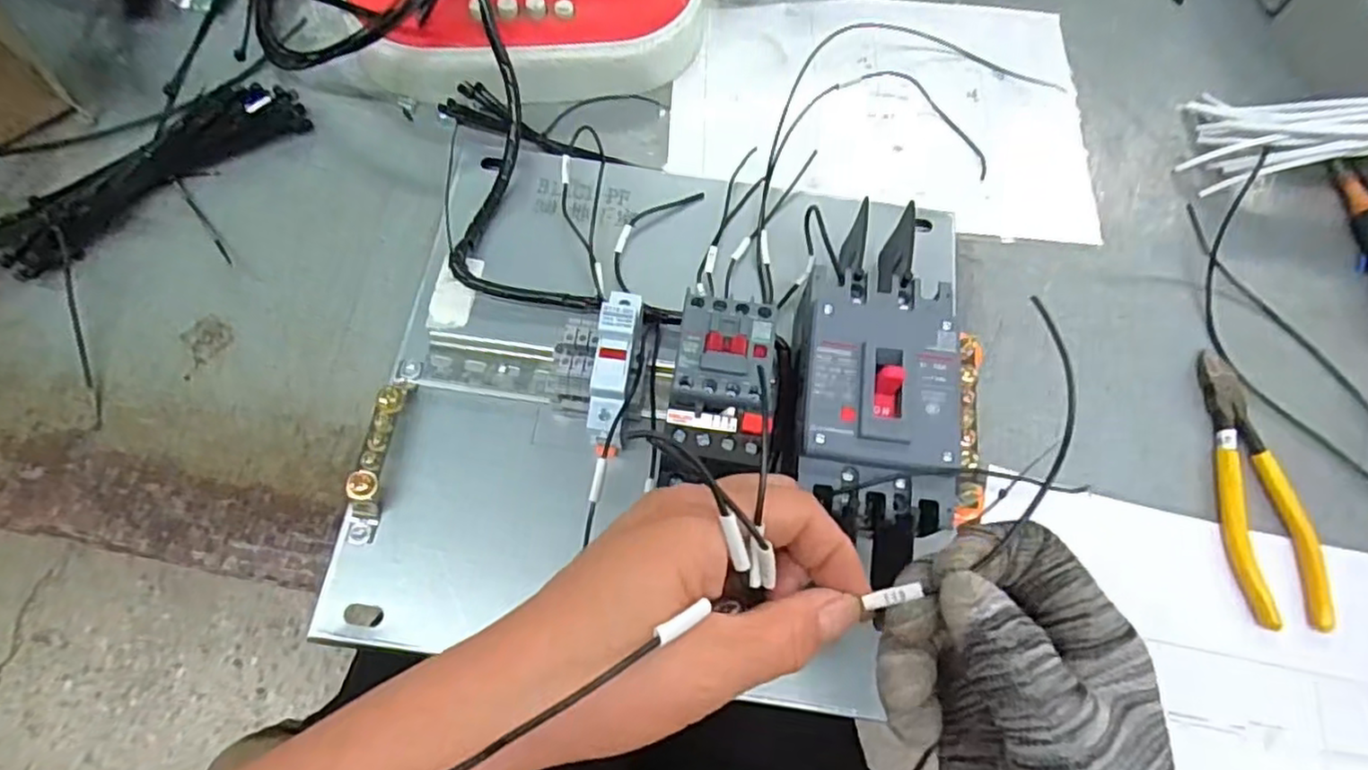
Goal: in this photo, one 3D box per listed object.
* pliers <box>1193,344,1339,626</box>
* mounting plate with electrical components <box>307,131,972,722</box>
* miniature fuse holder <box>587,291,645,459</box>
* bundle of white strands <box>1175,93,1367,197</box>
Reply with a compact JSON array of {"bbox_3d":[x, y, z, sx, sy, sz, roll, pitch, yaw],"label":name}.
[{"bbox_3d":[0.340,0.058,0.406,0.048,0.012,0.160,4,70,-1],"label":"pliers"},{"bbox_3d":[-0.004,-0.007,0.363,0.321,0.097,0.301,8,70,0],"label":"mounting plate with electrical components"},{"bbox_3d":[-0.035,-0.006,0.358,0.020,0.050,0.079,8,86,0],"label":"miniature fuse holder"},{"bbox_3d":[0.455,-0.177,0.473,0.194,0.047,0.088,0,69,18],"label":"bundle of white strands"}]

